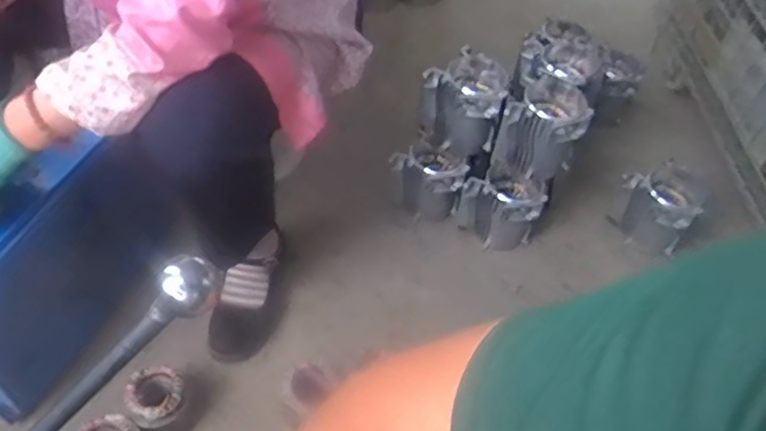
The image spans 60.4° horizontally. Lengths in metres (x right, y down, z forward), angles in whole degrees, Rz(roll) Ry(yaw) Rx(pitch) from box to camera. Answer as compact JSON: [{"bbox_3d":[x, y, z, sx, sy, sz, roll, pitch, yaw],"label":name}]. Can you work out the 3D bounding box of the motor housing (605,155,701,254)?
[{"bbox_3d":[0.488,-0.021,1.178,0.131,0.124,0.142,26,54,16],"label":"motor housing"}]

